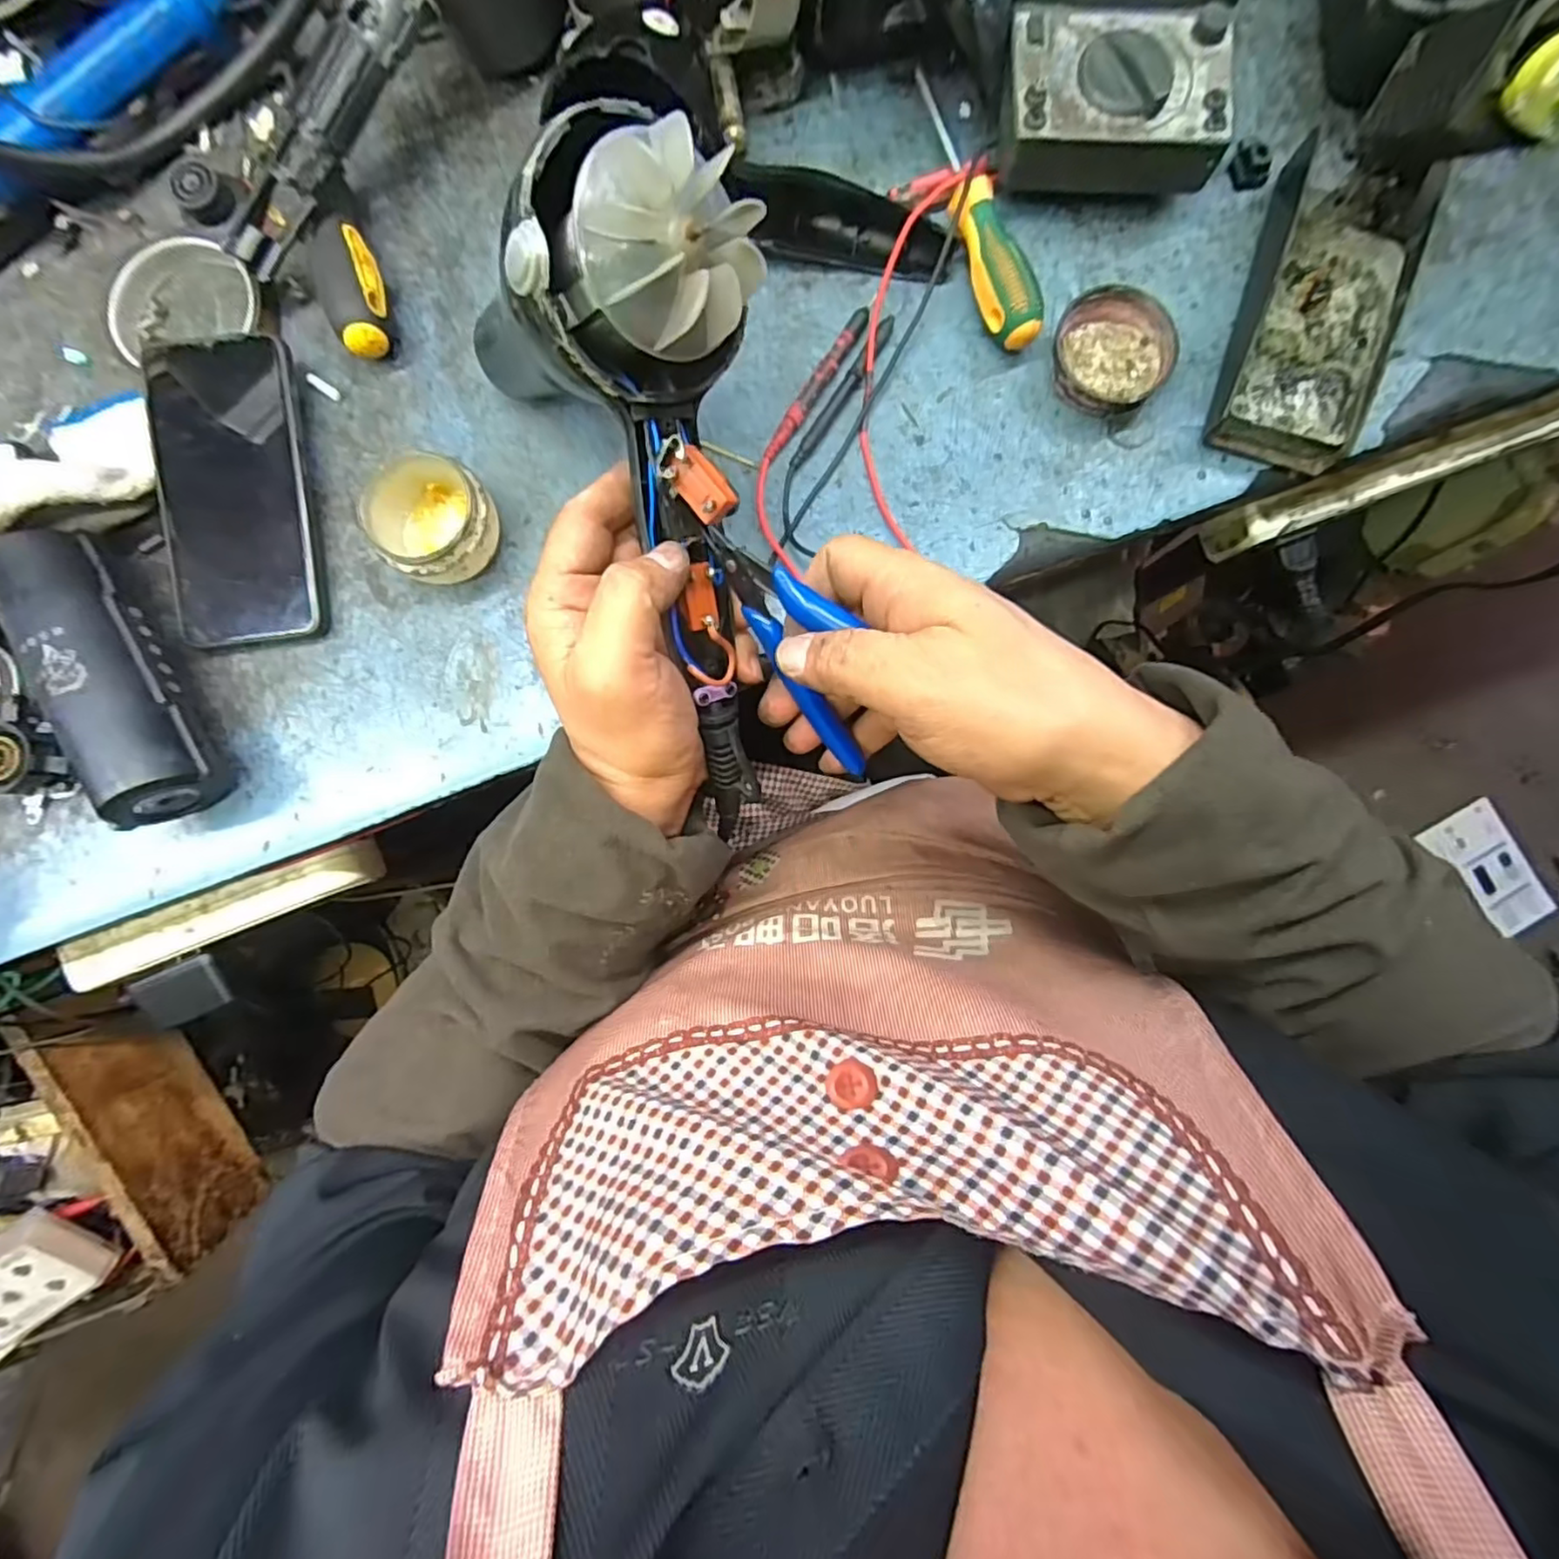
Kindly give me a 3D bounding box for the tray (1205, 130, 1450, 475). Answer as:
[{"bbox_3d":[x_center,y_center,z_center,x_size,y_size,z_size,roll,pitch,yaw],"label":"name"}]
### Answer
[{"bbox_3d":[0.285,-0.254,0.347,0.070,0.034,0.170,18,88,2],"label":"tray"}]

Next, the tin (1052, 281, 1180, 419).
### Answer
[{"bbox_3d":[0.177,-0.229,0.356,0.059,0.019,0.061,0,87,1],"label":"tin"}]

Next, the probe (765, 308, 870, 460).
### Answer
[{"bbox_3d":[0.020,-0.217,0.365,0.011,0.008,0.095,34,88,3],"label":"probe"}]

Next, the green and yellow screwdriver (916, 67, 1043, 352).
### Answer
[{"bbox_3d":[0.102,-0.304,0.358,0.026,0.028,0.157,-21,87,0],"label":"green and yellow screwdriver"}]

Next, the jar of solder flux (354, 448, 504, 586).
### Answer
[{"bbox_3d":[-0.182,-0.135,0.353,0.063,0.038,0.060,0,87,1],"label":"jar of solder flux"}]

